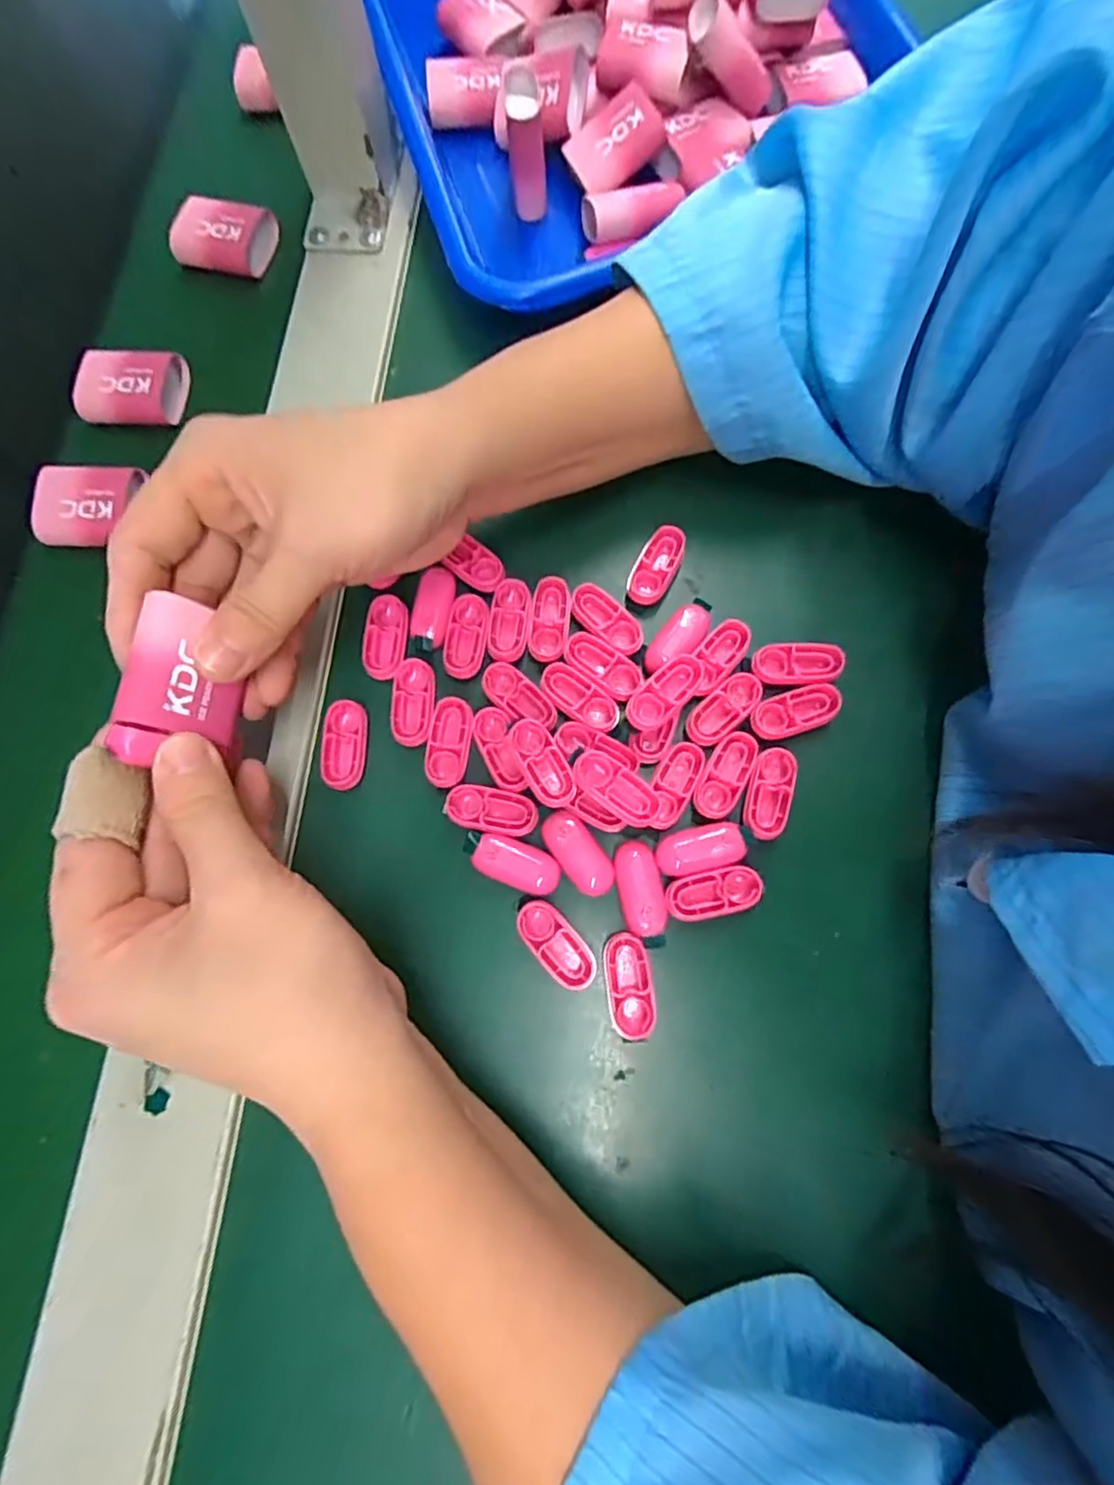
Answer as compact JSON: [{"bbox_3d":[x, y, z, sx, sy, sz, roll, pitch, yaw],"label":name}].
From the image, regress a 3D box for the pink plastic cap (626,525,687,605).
[{"bbox_3d":[0.041,-0.073,0.258,0.016,0.008,0.033,27,77,8],"label":"pink plastic cap"}]

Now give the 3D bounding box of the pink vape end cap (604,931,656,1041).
[{"bbox_3d":[0.025,0.084,0.218,0.015,0.006,0.034,-9,75,-1],"label":"pink vape end cap"}]

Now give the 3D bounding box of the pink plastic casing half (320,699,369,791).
[{"bbox_3d":[-0.081,0.000,0.239,0.016,0.004,0.034,4,75,-12],"label":"pink plastic casing half"}]

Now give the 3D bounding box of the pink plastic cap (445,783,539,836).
[{"bbox_3d":[-0.024,0.025,0.231,0.034,0.004,0.016,12,76,5],"label":"pink plastic cap"}]

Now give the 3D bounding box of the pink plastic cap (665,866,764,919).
[{"bbox_3d":[0.056,0.054,0.225,0.035,0.005,0.015,-13,75,-2],"label":"pink plastic cap"}]

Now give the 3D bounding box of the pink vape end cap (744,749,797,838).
[{"bbox_3d":[0.080,0.019,0.234,0.016,0.006,0.034,15,76,6],"label":"pink vape end cap"}]

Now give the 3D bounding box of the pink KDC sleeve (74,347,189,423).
[{"bbox_3d":[-0.199,-0.165,0.291,0.044,0.014,0.035,3,75,2],"label":"pink KDC sleeve"}]

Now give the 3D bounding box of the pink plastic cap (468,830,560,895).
[{"bbox_3d":[-0.015,0.044,0.228,0.031,0.004,0.016,20,77,7],"label":"pink plastic cap"}]

